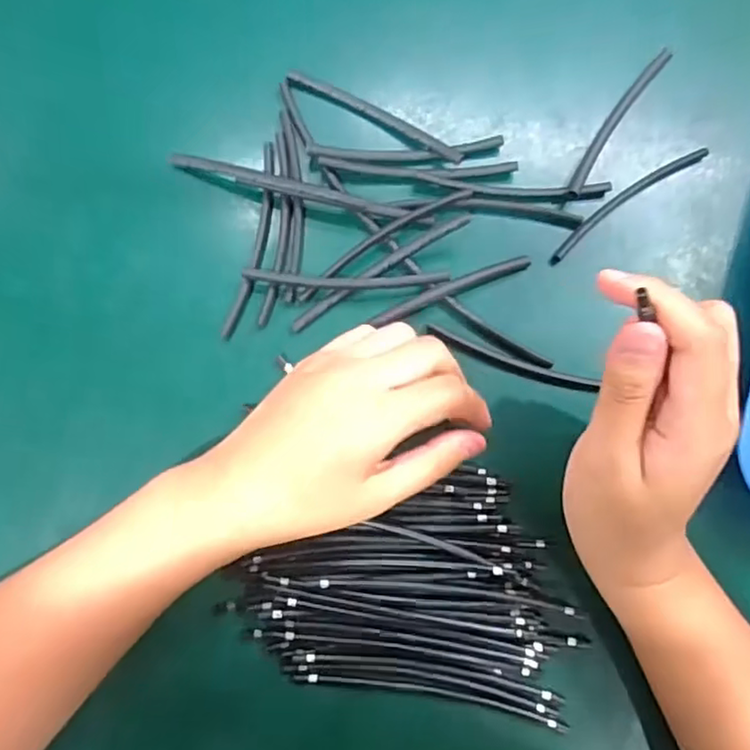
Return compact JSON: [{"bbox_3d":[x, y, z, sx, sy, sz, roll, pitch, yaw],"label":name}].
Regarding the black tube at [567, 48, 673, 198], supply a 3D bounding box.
[{"bbox_3d":[0.144,-0.152,0.382,0.013,0.015,0.117,34,82,3],"label":"black tube"}]

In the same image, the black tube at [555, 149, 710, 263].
[{"bbox_3d":[0.147,-0.104,0.371,0.119,0.004,0.014,-36,85,-6],"label":"black tube"}]

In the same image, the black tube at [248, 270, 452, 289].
[{"bbox_3d":[-0.016,-0.053,0.354,0.113,0.004,0.010,1,82,-2],"label":"black tube"}]

